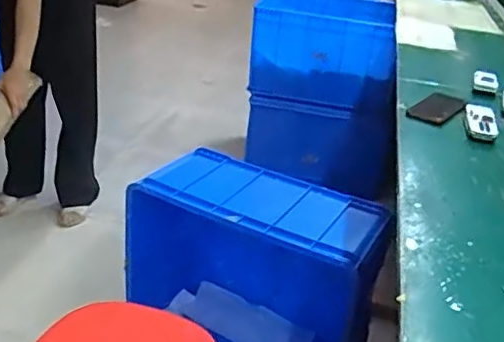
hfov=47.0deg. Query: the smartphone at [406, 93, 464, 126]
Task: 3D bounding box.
[{"bbox_3d":[0.377,-0.130,1.200,0.087,0.009,0.136,23,39,34],"label":"smartphone"}]

